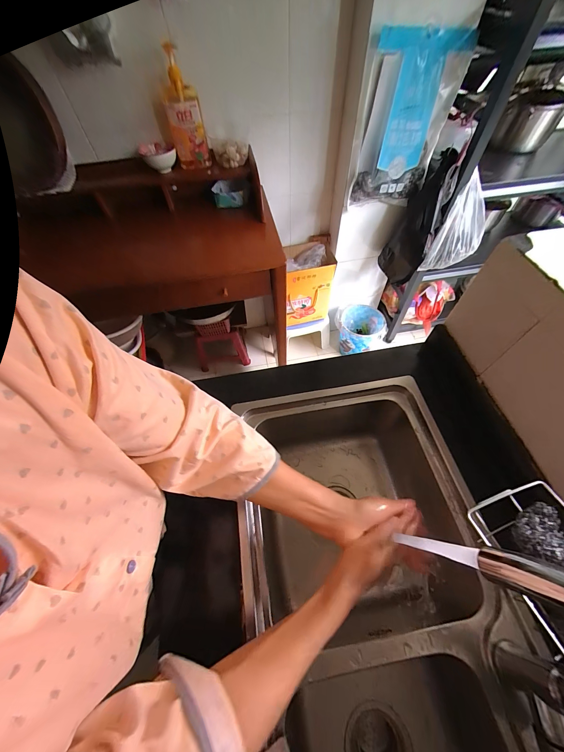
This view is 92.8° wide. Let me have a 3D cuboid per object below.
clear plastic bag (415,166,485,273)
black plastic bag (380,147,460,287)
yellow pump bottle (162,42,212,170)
[{"bbox_3d":[0.651,-0.558,0.999,0.201,0.264,0.128,0,58,3],"label":"clear plastic bag"},{"bbox_3d":[0.494,-0.572,1.032,0.153,0.385,0.210,16,60,12],"label":"black plastic bag"},{"bbox_3d":[-0.287,-0.764,0.791,0.100,0.256,0.061,-15,59,-7],"label":"yellow pump bottle"}]

